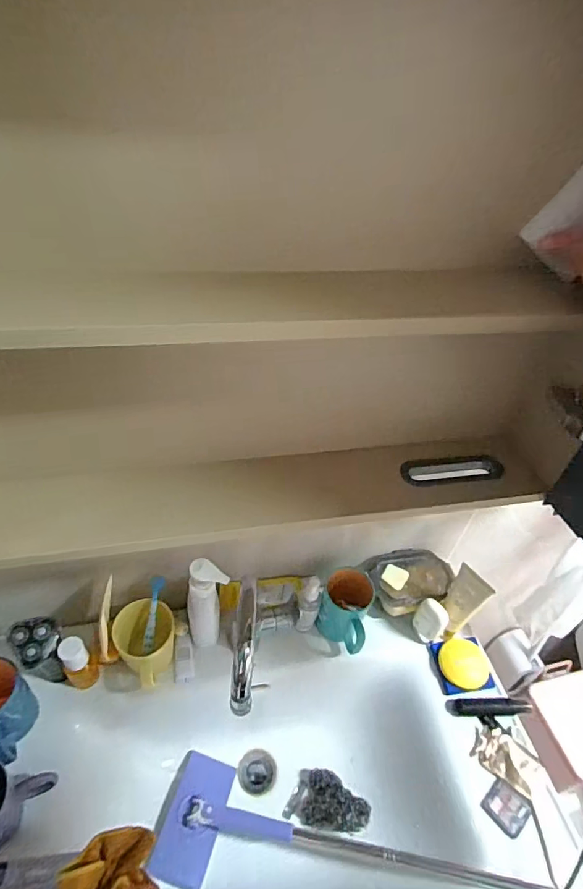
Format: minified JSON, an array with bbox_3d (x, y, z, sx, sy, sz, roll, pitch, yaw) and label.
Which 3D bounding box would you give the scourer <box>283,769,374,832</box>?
[{"bbox_3d":[0.061,0.562,0.741,0.123,0.040,0.075,-1,36,33],"label":"scourer"}]

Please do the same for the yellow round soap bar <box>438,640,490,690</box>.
[{"bbox_3d":[0.283,0.358,0.777,0.078,0.017,0.071,9,43,2],"label":"yellow round soap bar"}]

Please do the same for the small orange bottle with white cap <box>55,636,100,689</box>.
[{"bbox_3d":[-0.305,0.315,0.682,0.037,0.105,0.034,4,43,-4],"label":"small orange bottle with white cap"}]

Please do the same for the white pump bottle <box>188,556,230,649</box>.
[{"bbox_3d":[-0.120,0.232,0.686,0.059,0.179,0.040,-5,44,-13],"label":"white pump bottle"}]

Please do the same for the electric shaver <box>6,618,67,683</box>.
[{"bbox_3d":[-0.336,0.288,0.651,0.052,0.132,0.054,4,43,-4],"label":"electric shaver"}]

